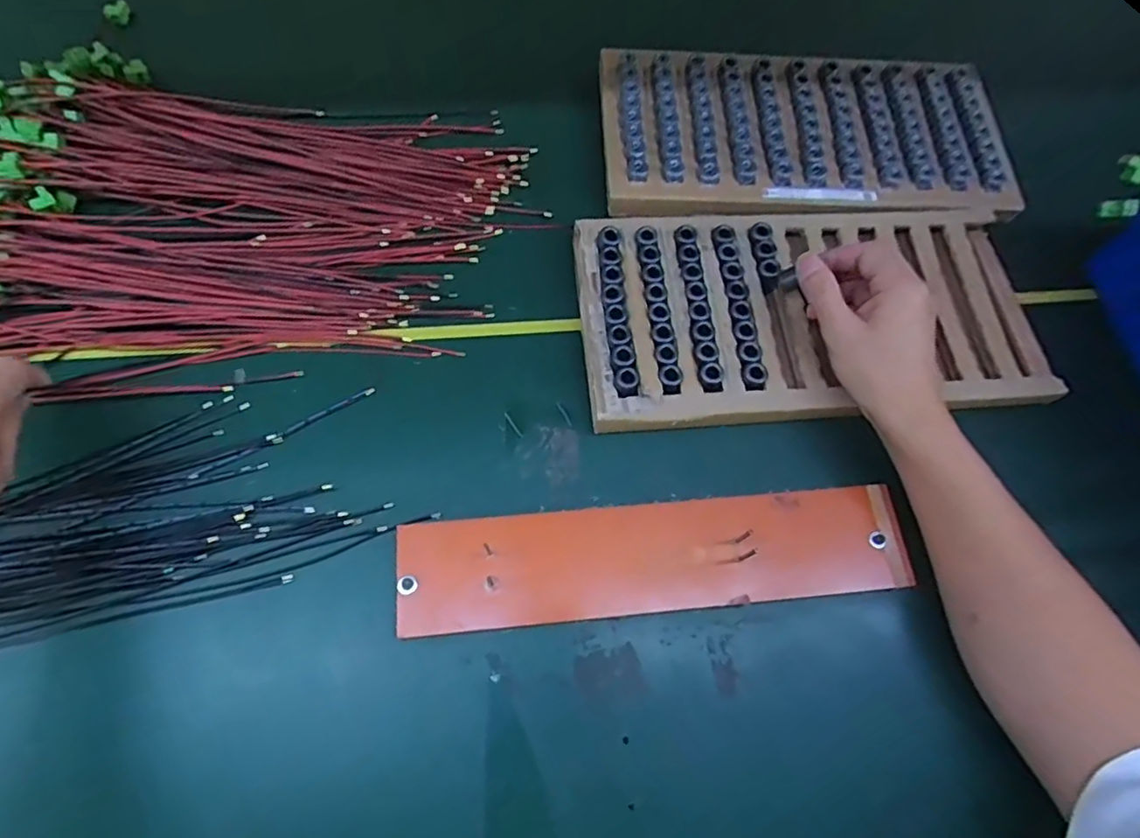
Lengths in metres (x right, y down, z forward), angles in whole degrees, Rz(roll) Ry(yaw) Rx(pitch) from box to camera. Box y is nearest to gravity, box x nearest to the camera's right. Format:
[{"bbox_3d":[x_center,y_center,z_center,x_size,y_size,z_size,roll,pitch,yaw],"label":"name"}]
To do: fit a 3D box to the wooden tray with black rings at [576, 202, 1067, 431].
[{"bbox_3d":[0.188,-0.091,0.474,0.356,0.024,0.181,-3,69,-5],"label":"wooden tray with black rings"}]

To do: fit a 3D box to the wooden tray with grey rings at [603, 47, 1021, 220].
[{"bbox_3d":[0.210,-0.257,0.552,0.356,0.029,0.192,0,68,-4],"label":"wooden tray with grey rings"}]

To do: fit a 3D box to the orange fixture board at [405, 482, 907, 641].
[{"bbox_3d":[0.059,0.092,0.415,0.338,0.007,0.070,-4,72,-6],"label":"orange fixture board"}]

